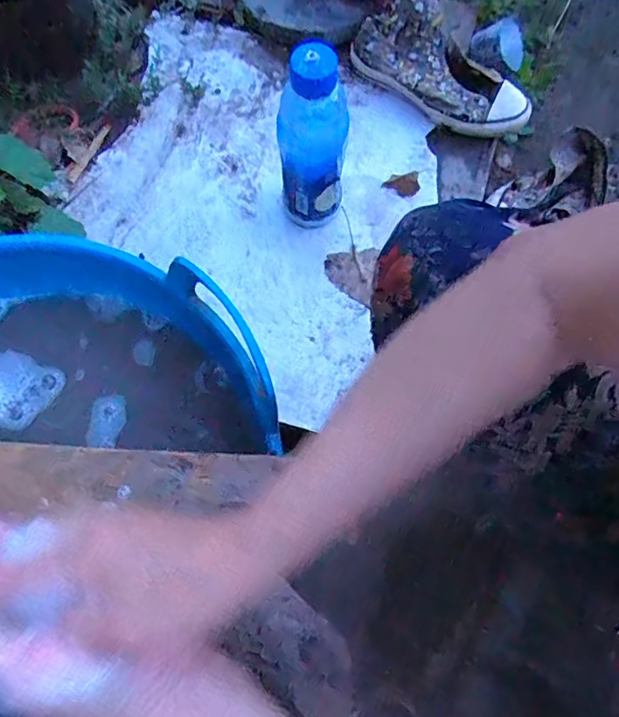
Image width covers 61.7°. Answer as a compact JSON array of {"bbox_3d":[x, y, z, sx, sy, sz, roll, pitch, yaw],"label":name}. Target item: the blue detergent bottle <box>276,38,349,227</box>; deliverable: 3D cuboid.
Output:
[{"bbox_3d":[0.005,-0.210,0.531,0.059,0.216,0.054,31,76,9],"label":"blue detergent bottle"}]

